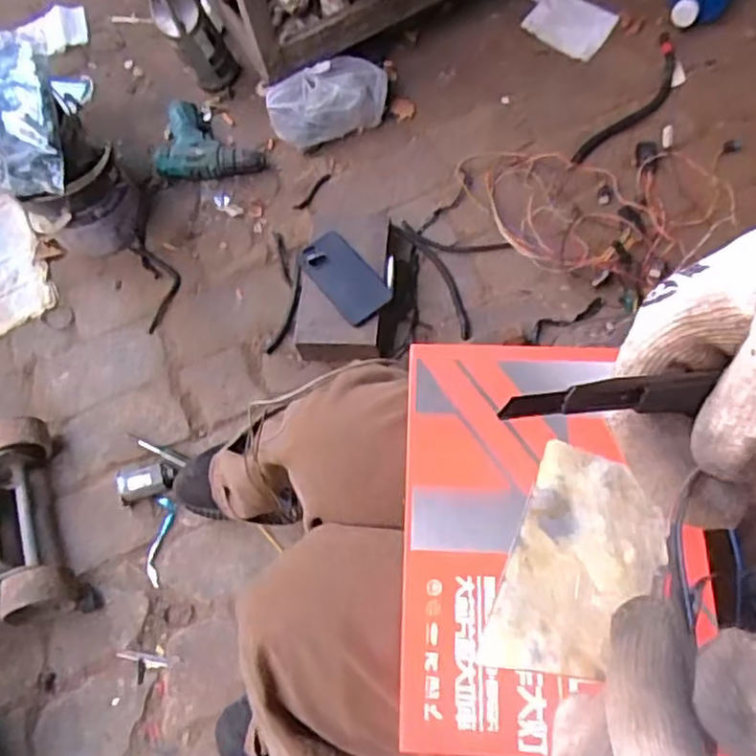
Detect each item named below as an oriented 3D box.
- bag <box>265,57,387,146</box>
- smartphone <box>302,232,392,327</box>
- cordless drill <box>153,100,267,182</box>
[{"bbox_3d":[-0.077,-0.445,1.124,0.199,0.101,0.091,-18,64,-2],"label":"bag"},{"bbox_3d":[-0.047,-0.143,0.986,0.082,0.009,0.142,-35,74,-23],"label":"smartphone"},{"bbox_3d":[-0.271,-0.391,1.159,0.176,0.053,0.143,7,68,9],"label":"cordless drill"}]

